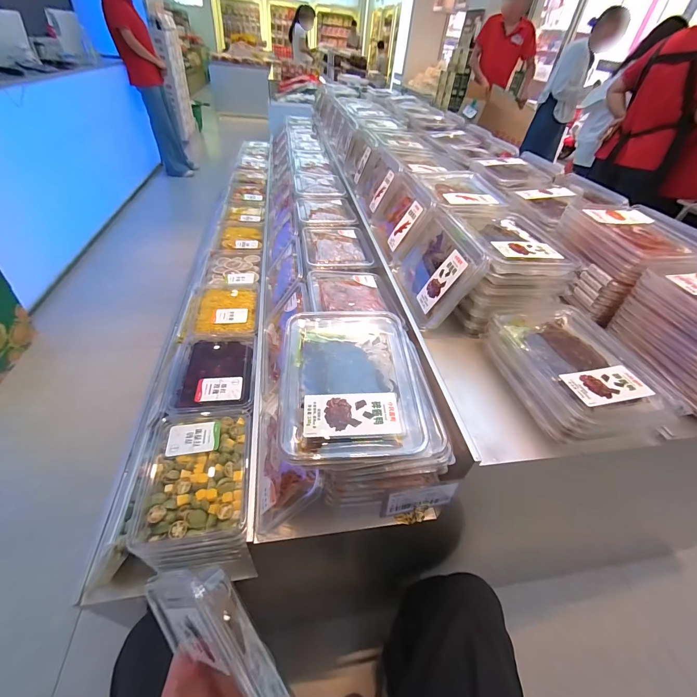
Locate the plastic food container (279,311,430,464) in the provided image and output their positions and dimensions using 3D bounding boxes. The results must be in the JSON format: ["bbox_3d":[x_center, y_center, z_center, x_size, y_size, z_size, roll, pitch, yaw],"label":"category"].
[{"bbox_3d":[0.003,0.031,0.406,0.160,0.035,0.215,0,43,-8],"label":"plastic food container"}]

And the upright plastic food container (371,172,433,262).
[{"bbox_3d":[0.120,-0.288,0.740,0.045,0.148,0.216,18,40,-25],"label":"upright plastic food container"}]

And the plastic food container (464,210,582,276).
[{"bbox_3d":[0.281,-0.179,0.554,0.151,0.027,0.224,6,43,-1],"label":"plastic food container"}]

